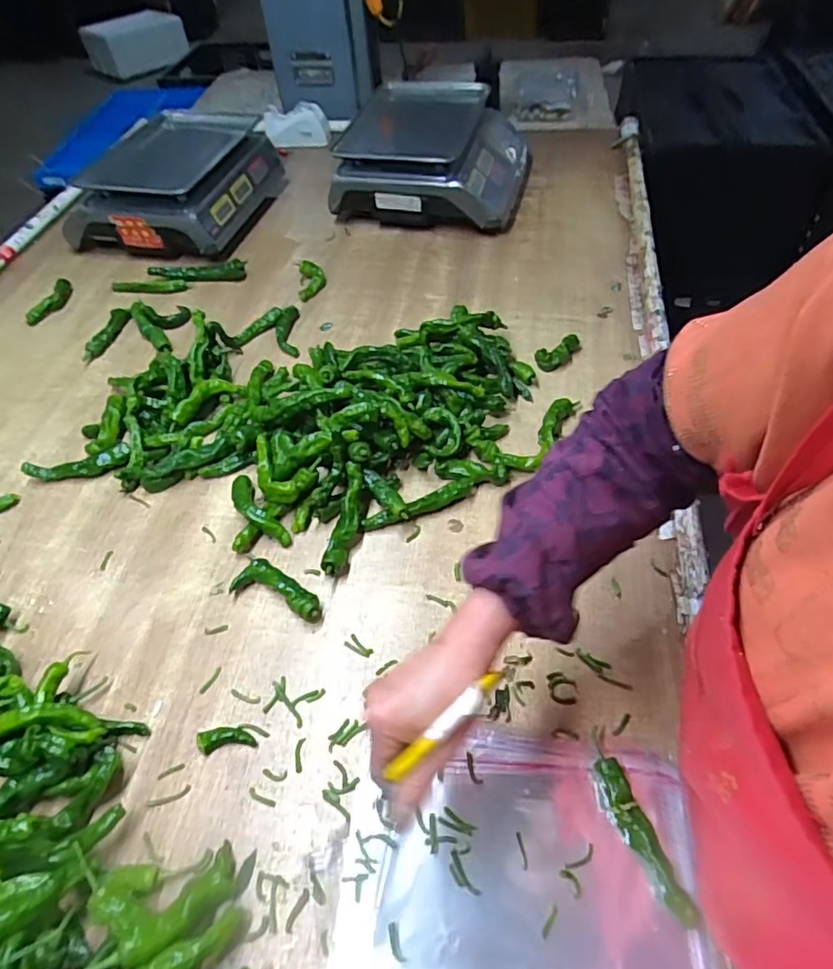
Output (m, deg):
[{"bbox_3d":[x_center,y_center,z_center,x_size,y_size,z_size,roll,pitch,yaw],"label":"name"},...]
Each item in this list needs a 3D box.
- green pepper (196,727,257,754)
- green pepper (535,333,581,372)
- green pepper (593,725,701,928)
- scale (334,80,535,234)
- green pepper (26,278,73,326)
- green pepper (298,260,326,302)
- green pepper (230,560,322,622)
[{"bbox_3d":[-0.177,0.237,0.524,0.053,0.009,0.023,-8,52,-1],"label":"green pepper"},{"bbox_3d":[0.206,-0.192,0.808,0.077,0.020,0.035,-39,59,-23],"label":"green pepper"},{"bbox_3d":[0.174,0.272,0.457,0.028,0.026,0.143,-16,53,-7],"label":"green pepper"},{"bbox_3d":[0.036,-0.665,1.109,0.350,0.117,0.398,9,54,12],"label":"scale"},{"bbox_3d":[-0.635,-0.322,0.981,0.033,0.031,0.111,6,53,10],"label":"green pepper"},{"bbox_3d":[-0.179,-0.353,0.965,0.045,0.022,0.087,-7,52,0],"label":"green pepper"},{"bbox_3d":[-0.147,0.112,0.607,0.108,0.026,0.040,16,56,17],"label":"green pepper"}]

